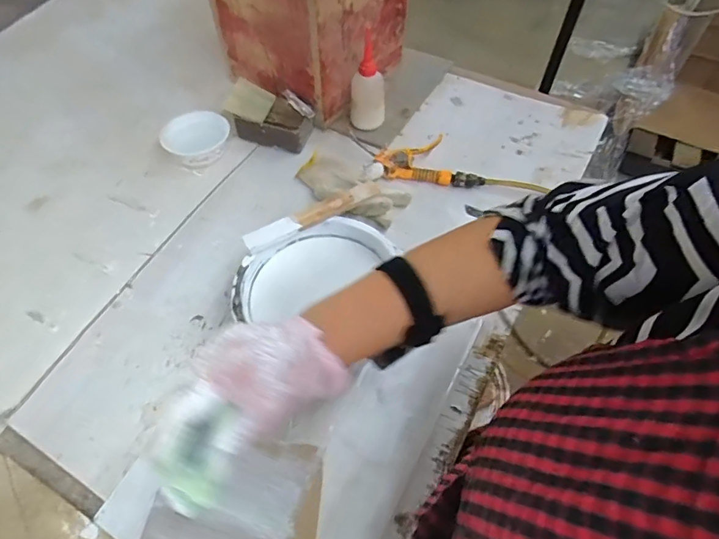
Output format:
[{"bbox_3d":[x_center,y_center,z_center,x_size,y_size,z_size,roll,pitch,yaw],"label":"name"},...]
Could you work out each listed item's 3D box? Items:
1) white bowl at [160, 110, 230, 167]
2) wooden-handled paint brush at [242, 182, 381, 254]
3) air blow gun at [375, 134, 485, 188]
[{"bbox_3d":[-0.281,-0.227,0.833,0.098,0.057,0.104,-1,60,2],"label":"white bowl"},{"bbox_3d":[-0.062,-0.077,0.657,0.202,0.023,0.024,-29,62,-14],"label":"wooden-handled paint brush"},{"bbox_3d":[0.121,-0.185,0.813,0.177,0.026,0.079,8,61,7],"label":"air blow gun"}]

